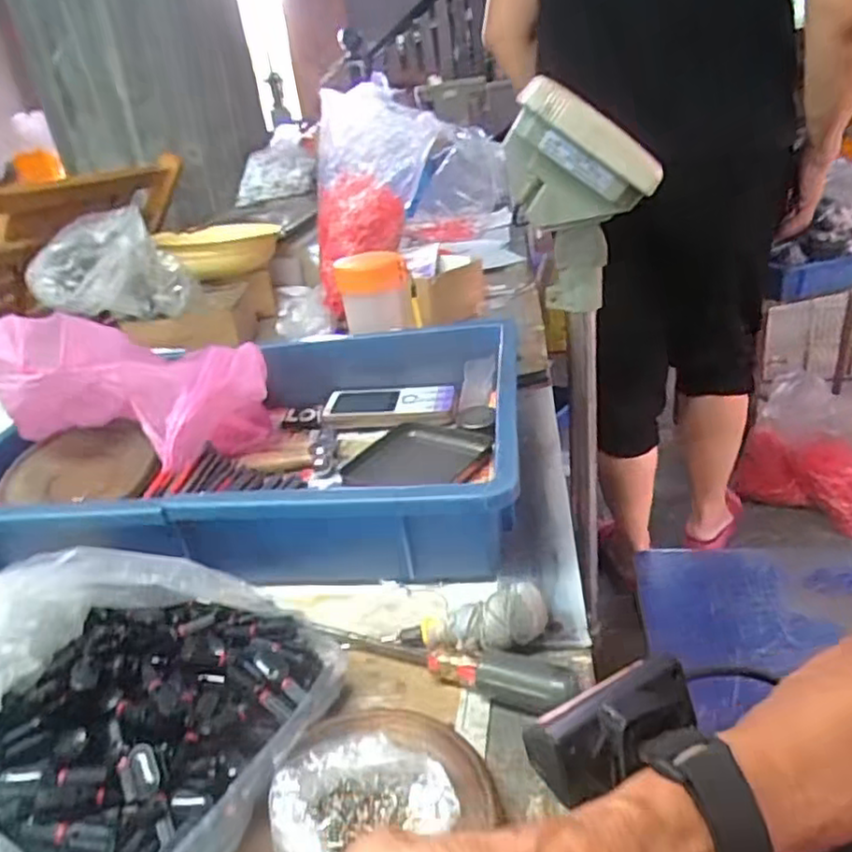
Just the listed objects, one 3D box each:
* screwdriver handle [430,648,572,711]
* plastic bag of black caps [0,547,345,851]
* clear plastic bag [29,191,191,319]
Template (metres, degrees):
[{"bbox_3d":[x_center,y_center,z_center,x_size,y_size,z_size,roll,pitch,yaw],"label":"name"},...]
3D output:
[{"bbox_3d":[0.037,0.130,0.348,0.076,0.022,0.018,6,30,22],"label":"screwdriver handle"},{"bbox_3d":[-0.151,0.139,0.308,0.210,0.093,0.193,-11,27,-5],"label":"plastic bag of black caps"},{"bbox_3d":[-0.392,-0.199,0.823,0.172,0.122,0.134,-23,30,-26],"label":"clear plastic bag"}]

